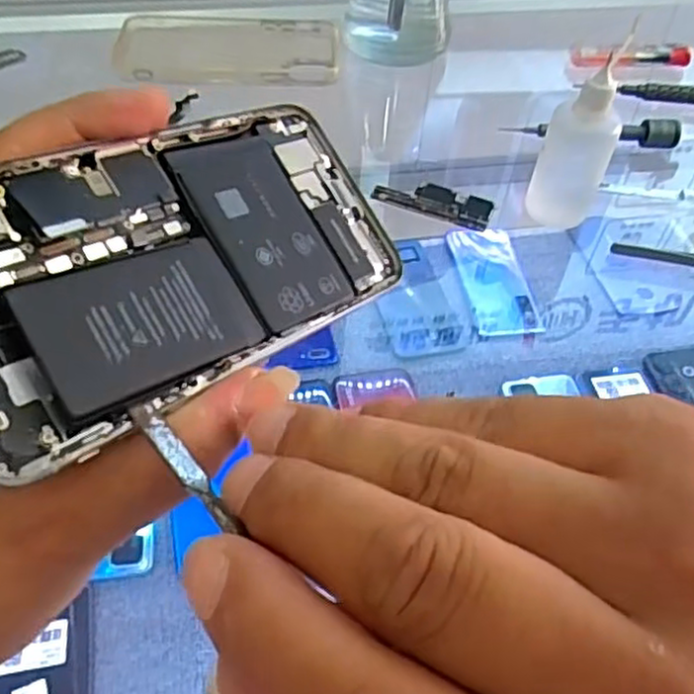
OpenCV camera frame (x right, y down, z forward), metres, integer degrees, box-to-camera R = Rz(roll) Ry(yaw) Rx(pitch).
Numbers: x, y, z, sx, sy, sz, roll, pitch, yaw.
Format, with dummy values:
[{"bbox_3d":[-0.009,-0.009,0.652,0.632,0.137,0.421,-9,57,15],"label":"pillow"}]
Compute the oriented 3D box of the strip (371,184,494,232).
[{"bbox_3d":[0.049,-0.083,0.399,0.066,0.005,0.024,20,51,12],"label":"strip"}]

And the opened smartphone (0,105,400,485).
[{"bbox_3d":[-0.044,-0.025,0.187,0.140,0.008,0.068,-30,86,-42],"label":"opened smartphone"}]

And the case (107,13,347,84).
[{"bbox_3d":[-0.082,-0.208,0.492,0.149,0.010,0.091,3,50,-2],"label":"case"}]

